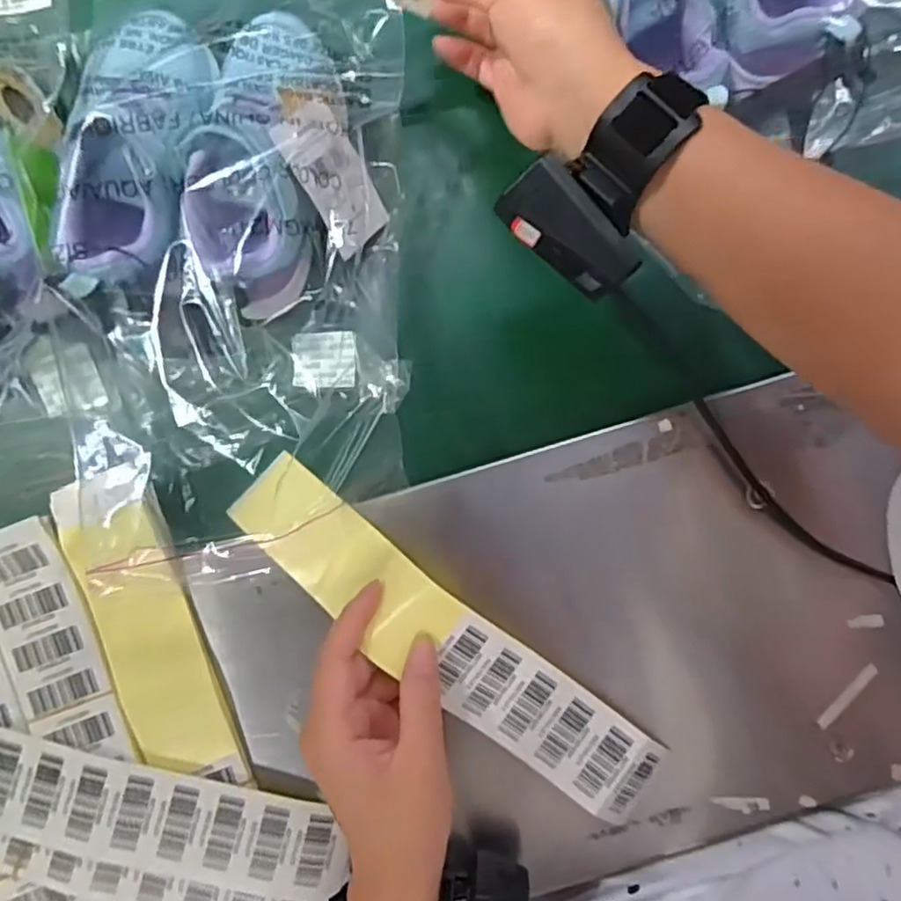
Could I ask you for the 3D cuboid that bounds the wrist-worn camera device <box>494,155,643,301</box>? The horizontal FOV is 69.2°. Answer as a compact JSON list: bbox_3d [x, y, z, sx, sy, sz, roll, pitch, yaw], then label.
[{"bbox_3d":[0.056,-0.103,0.313,0.032,0.026,0.068,-44,89,-2],"label":"wrist-worn camera device"}]

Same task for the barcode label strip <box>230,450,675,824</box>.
[{"bbox_3d":[-0.007,0.100,0.354,0.272,0.048,0.054,37,88,8],"label":"barcode label strip"}]

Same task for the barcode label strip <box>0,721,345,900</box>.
[{"bbox_3d":[-0.218,0.202,0.361,0.316,0.009,0.078,15,86,-1],"label":"barcode label strip"}]

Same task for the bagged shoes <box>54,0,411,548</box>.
[{"bbox_3d":[-0.115,-0.123,0.373,0.172,0.090,0.276,-1,88,-1],"label":"bagged shoes"}]

